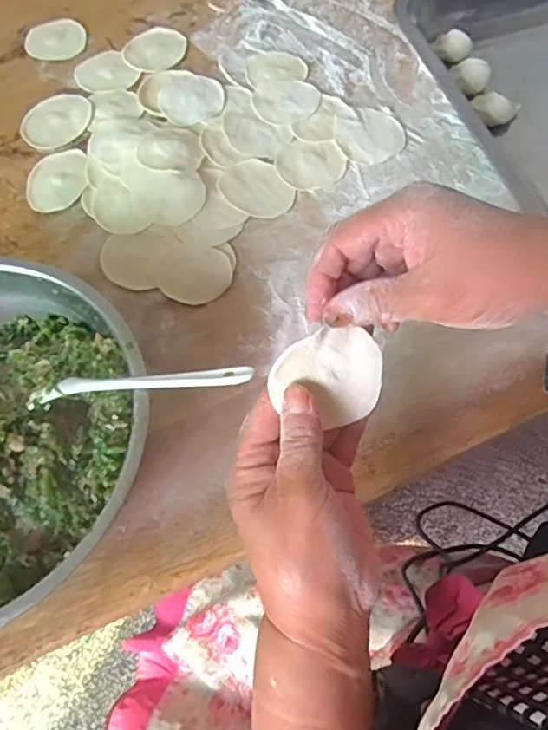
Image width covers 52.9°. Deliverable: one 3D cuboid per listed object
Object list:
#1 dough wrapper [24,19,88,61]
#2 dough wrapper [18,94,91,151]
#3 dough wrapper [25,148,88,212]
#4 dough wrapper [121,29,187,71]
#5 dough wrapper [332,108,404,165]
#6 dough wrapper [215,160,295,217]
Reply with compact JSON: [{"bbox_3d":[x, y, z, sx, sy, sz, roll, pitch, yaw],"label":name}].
[{"bbox_3d":[-0.224,-0.335,0.565,0.061,0.009,0.061,-1,64,2],"label":"dough wrapper"},{"bbox_3d":[-0.203,-0.230,0.516,0.068,0.004,0.068,-1,64,2],"label":"dough wrapper"},{"bbox_3d":[-0.190,-0.164,0.482,0.052,0.004,0.068,-9,64,-2],"label":"dough wrapper"},{"bbox_3d":[-0.118,-0.317,0.553,0.065,0.004,0.065,-1,64,2],"label":"dough wrapper"},{"bbox_3d":[0.085,-0.206,0.493,0.061,0.005,0.062,-1,64,2],"label":"dough wrapper"},{"bbox_3d":[-0.016,-0.149,0.465,0.054,0.006,0.063,-33,67,-12],"label":"dough wrapper"}]

